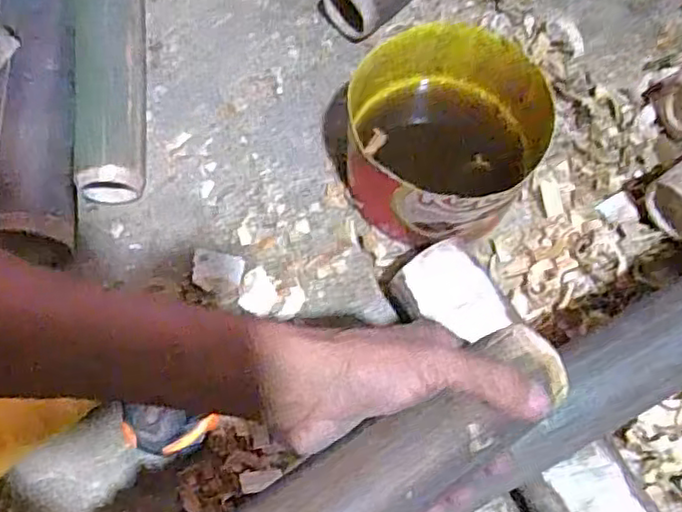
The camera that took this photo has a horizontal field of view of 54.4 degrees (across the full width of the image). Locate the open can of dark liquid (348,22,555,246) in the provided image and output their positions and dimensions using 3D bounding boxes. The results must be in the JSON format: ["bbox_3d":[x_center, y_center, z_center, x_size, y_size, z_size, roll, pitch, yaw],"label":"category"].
[{"bbox_3d":[0.084,-0.093,0.537,0.147,0.091,0.154,3,68,5],"label":"open can of dark liquid"}]

